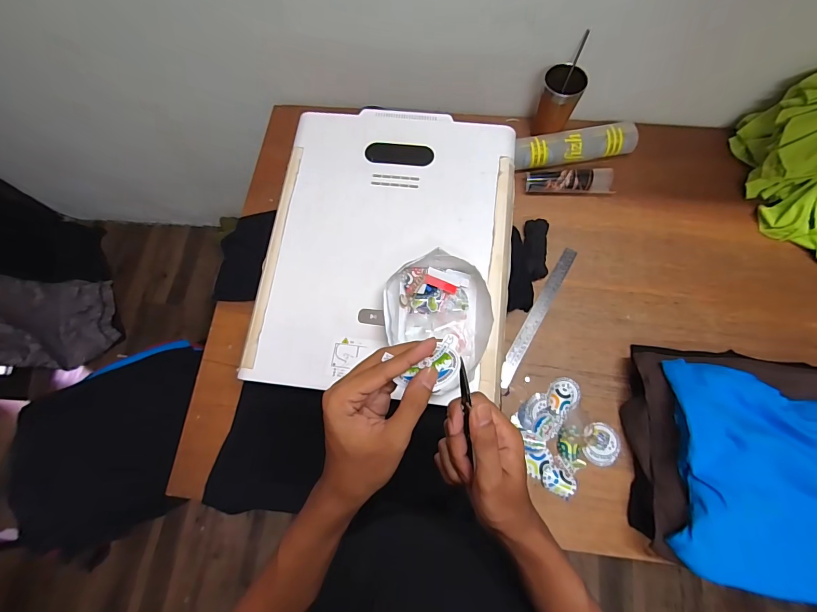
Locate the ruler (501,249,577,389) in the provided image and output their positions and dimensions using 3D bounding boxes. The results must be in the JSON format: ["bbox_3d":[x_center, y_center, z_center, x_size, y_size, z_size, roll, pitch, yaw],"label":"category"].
[{"bbox_3d":[0.256,0.015,0.750,0.028,0.005,0.318,29,78,10],"label":"ruler"}]

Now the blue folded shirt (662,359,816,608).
[{"bbox_3d":[0.673,0.295,0.593,0.529,0.102,0.329,9,74,4],"label":"blue folded shirt"}]

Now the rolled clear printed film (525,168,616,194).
[{"bbox_3d":[0.342,-0.266,0.801,0.185,0.044,0.049,3,73,3],"label":"rolled clear printed film"}]

